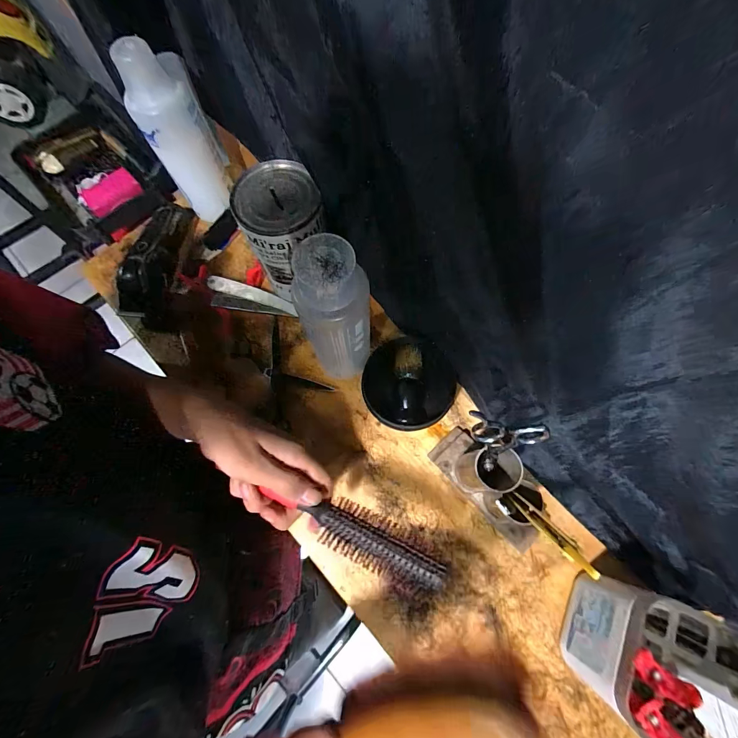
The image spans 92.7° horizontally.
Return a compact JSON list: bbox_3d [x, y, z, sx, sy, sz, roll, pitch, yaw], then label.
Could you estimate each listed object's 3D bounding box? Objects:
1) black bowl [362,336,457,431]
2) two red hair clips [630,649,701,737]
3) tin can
[{"bbox_3d":[0.046,0.018,0.392,0.091,0.042,0.090,0,71,1],"label":"black bowl"},{"bbox_3d":[0.196,0.223,0.235,0.030,0.023,0.051,17,73,8],"label":"two red hair clips"},{"bbox_3d":[-0.085,-0.141,0.382,0.082,0.120,0.083,0,71,1],"label":"tin can"}]

